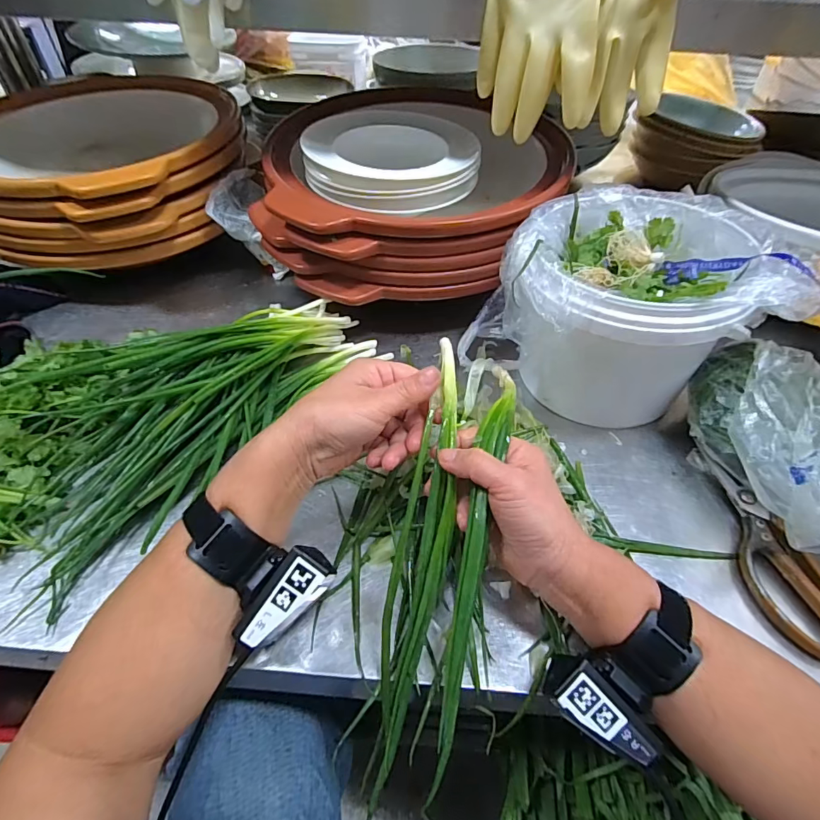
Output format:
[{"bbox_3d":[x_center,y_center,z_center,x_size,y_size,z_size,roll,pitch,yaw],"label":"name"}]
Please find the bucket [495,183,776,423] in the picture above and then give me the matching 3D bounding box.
[{"bbox_3d":[0.201,-0.097,0.456,0.196,0.165,0.208,21,52,16],"label":"bucket"}]

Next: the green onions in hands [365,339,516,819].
[{"bbox_3d":[0.024,0.105,0.318,0.062,0.045,0.309,10,77,7],"label":"green onions in hands"}]

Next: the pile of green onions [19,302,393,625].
[{"bbox_3d":[-0.194,-0.012,0.435,0.152,0.072,0.362,34,56,25],"label":"pile of green onions"}]

